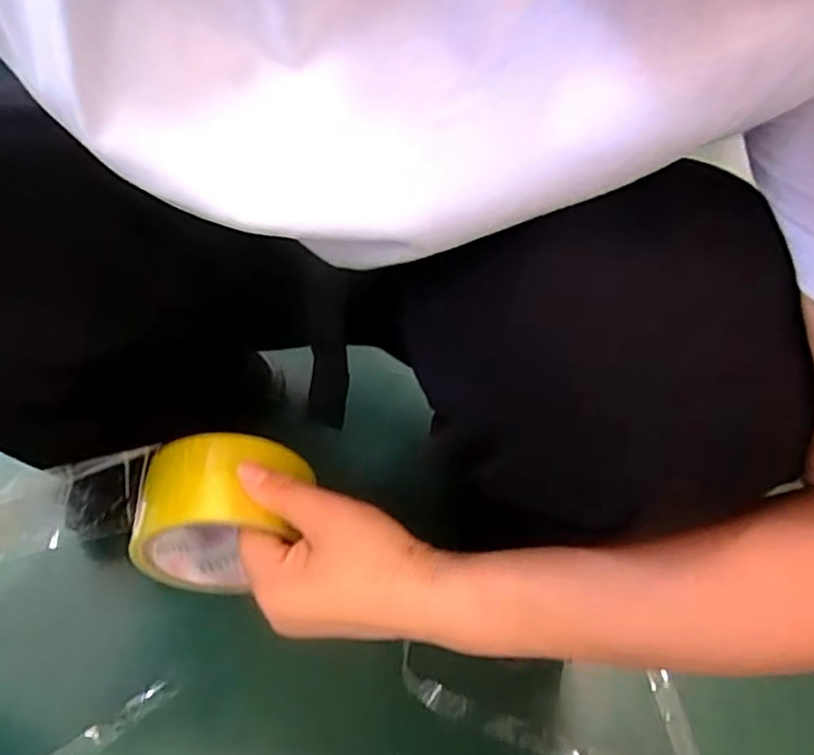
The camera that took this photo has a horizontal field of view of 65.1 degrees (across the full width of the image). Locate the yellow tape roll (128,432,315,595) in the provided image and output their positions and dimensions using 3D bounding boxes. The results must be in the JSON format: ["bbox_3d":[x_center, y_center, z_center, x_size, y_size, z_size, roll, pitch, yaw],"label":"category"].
[{"bbox_3d":[-0.101,0.076,0.356,0.082,0.090,0.058,2,49,-2],"label":"yellow tape roll"}]

